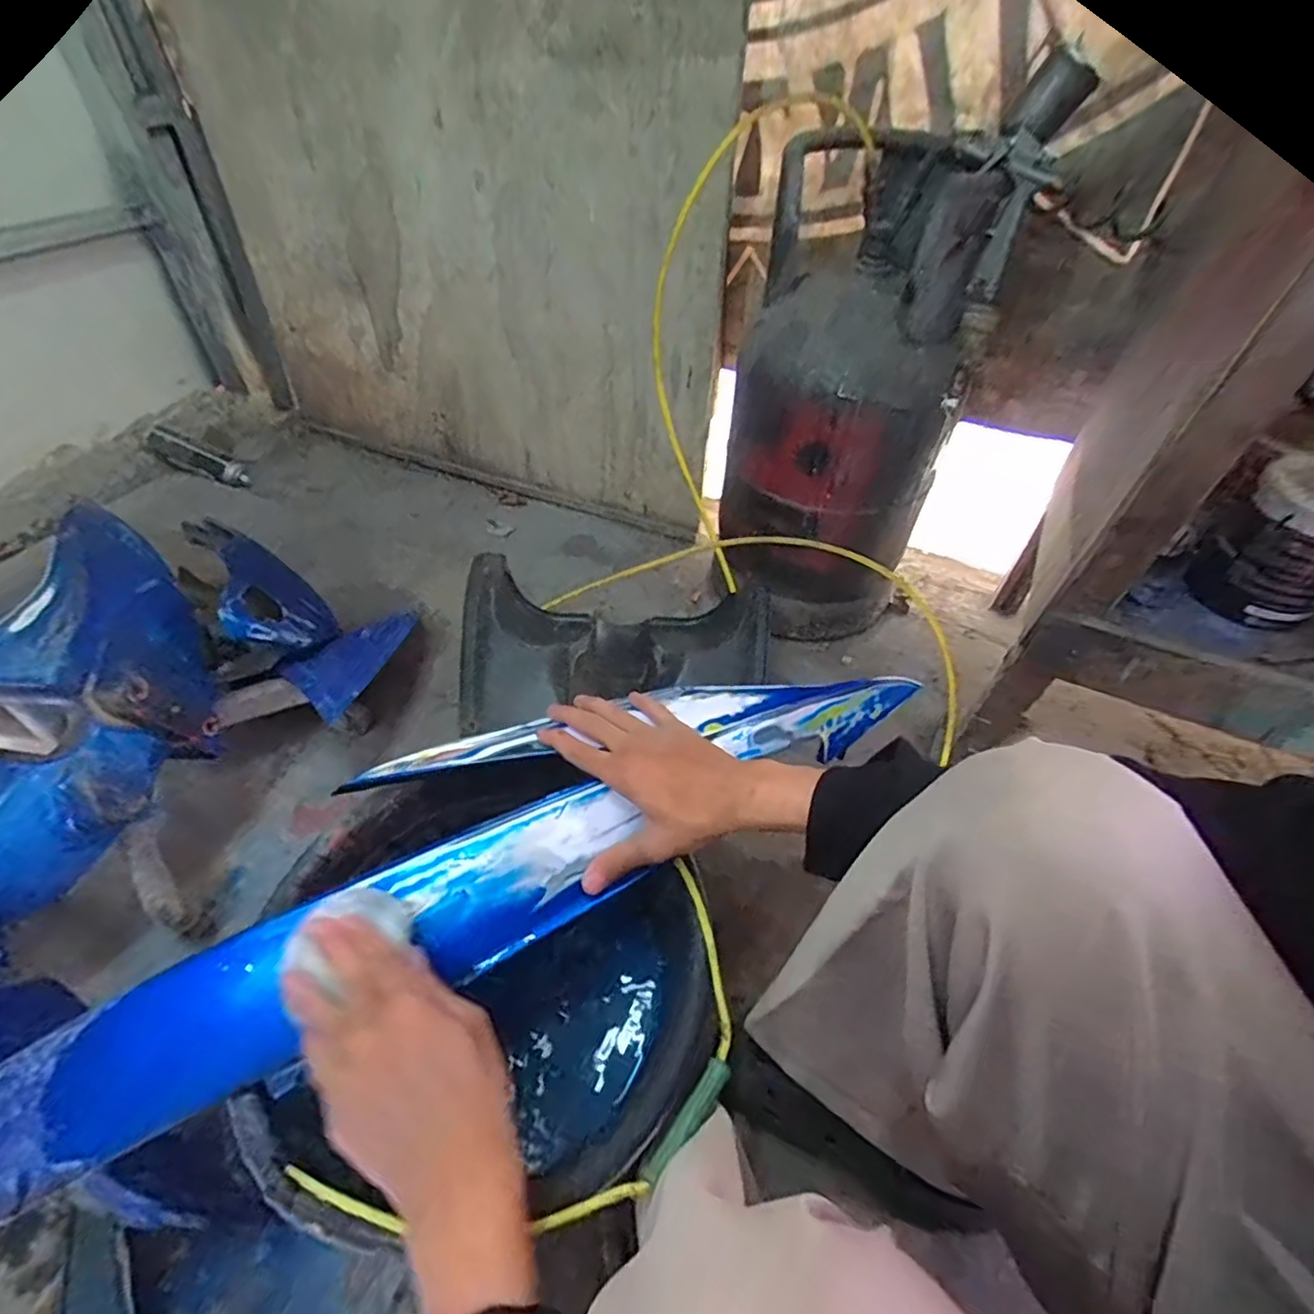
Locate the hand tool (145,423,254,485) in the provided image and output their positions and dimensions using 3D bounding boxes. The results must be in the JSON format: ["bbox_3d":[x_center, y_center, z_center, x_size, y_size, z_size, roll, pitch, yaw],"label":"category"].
[{"bbox_3d":[-0.924,-0.409,1.306,0.214,0.048,0.050,23,46,-12],"label":"hand tool"}]

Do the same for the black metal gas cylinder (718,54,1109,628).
[{"bbox_3d":[0.259,-0.330,0.871,0.271,0.558,0.312,23,50,20],"label":"black metal gas cylinder"}]

